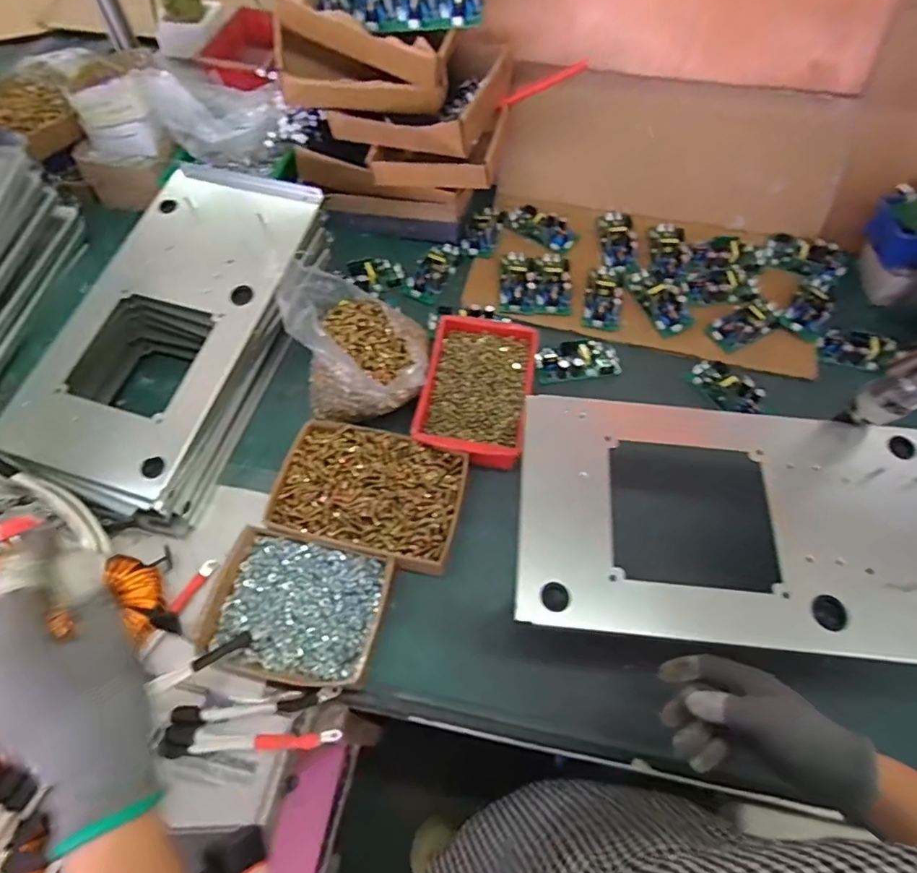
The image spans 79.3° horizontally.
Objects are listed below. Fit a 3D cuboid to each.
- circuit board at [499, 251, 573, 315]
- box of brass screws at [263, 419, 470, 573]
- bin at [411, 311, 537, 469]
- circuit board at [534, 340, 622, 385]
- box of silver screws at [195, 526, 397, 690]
[{"bbox_3d":[0.116,-0.238,0.834,0.105,0.020,0.114,2,61,0],"label":"circuit board"},{"bbox_3d":[-0.102,0.064,0.647,0.211,0.031,0.141,15,62,7],"label":"box of brass screws"},{"bbox_3d":[0.025,-0.059,0.714,0.130,0.052,0.213,10,61,5],"label":"bin"},{"bbox_3d":[0.166,-0.110,0.772,0.117,0.026,0.060,-10,62,-6],"label":"circuit board"},{"bbox_3d":[-0.172,0.186,0.594,0.180,0.032,0.140,13,62,6],"label":"box of silver screws"}]

